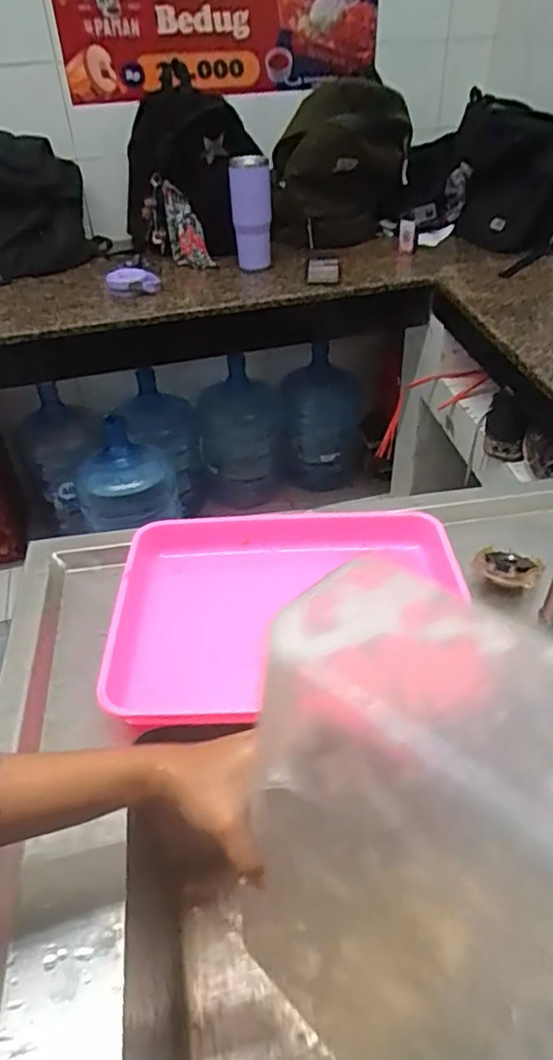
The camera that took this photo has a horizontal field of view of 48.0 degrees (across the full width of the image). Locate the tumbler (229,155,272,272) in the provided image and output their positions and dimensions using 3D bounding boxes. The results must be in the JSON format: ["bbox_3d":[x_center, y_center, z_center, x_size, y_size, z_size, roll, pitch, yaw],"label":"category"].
[{"bbox_3d":[-0.058,-0.743,1.459,0.093,0.223,0.085,-4,40,-1],"label":"tumbler"}]

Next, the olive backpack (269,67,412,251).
[{"bbox_3d":[0.151,-0.860,1.496,0.325,0.339,0.207,2,41,6],"label":"olive backpack"}]

